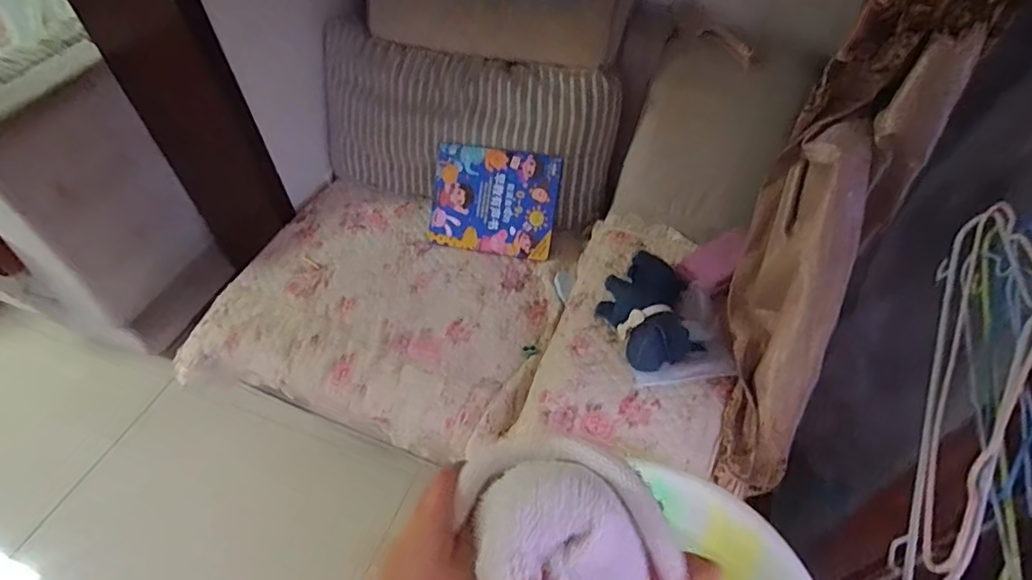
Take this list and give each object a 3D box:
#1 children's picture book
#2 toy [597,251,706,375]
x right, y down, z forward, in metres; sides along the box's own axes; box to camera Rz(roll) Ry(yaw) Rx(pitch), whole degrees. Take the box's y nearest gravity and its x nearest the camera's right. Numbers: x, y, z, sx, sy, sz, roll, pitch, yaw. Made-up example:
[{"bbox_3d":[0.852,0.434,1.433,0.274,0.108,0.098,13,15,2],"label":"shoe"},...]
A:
[{"bbox_3d":[-0.052,-0.207,1.275,0.292,0.018,0.234,10,95,8],"label":"children's picture book"},{"bbox_3d":[0.245,0.048,0.983,0.141,0.087,0.217,-12,50,-8],"label":"toy"}]

